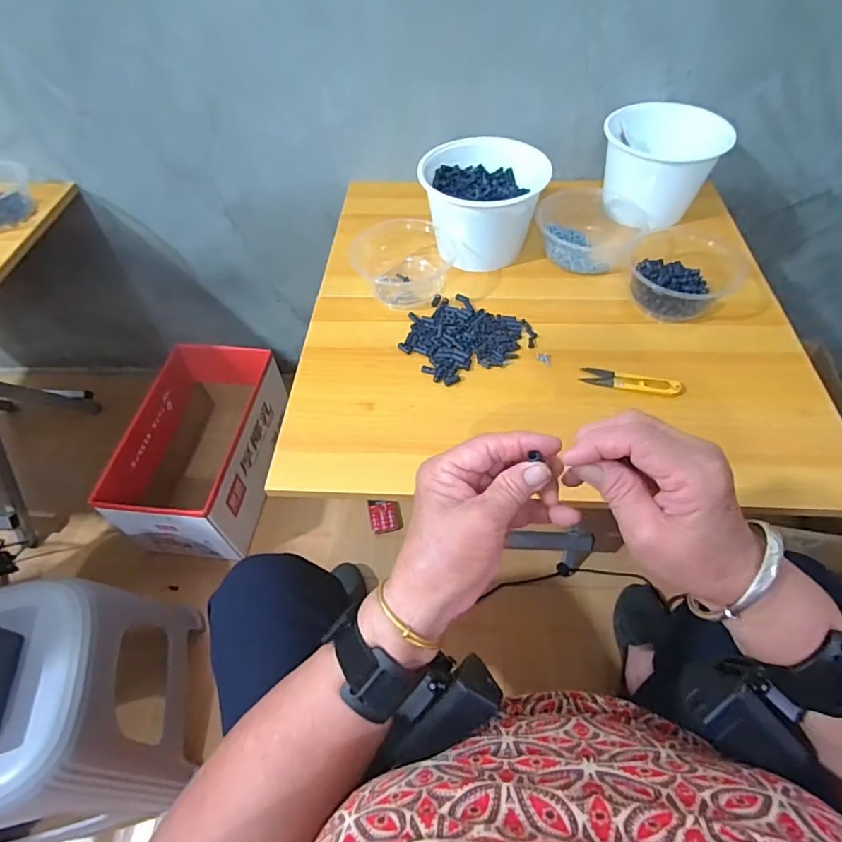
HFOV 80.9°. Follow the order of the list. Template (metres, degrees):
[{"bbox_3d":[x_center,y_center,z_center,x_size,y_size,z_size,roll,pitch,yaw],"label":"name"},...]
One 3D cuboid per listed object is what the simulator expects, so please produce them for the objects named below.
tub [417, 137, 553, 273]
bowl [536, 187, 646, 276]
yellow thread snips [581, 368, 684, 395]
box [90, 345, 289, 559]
[{"bbox_3d":[0.083,-0.303,0.677,0.158,0.110,0.159,-1,53,1],"label":"tub"},{"bbox_3d":[0.228,-0.264,0.694,0.129,0.057,0.132,-1,53,1],"label":"bowl"},{"bbox_3d":[0.233,-0.046,0.552,0.103,0.012,0.026,11,55,10],"label":"yellow thread snips"},{"bbox_3d":[-0.431,0.064,1.021,0.227,0.226,0.383,4,54,5],"label":"box"}]

